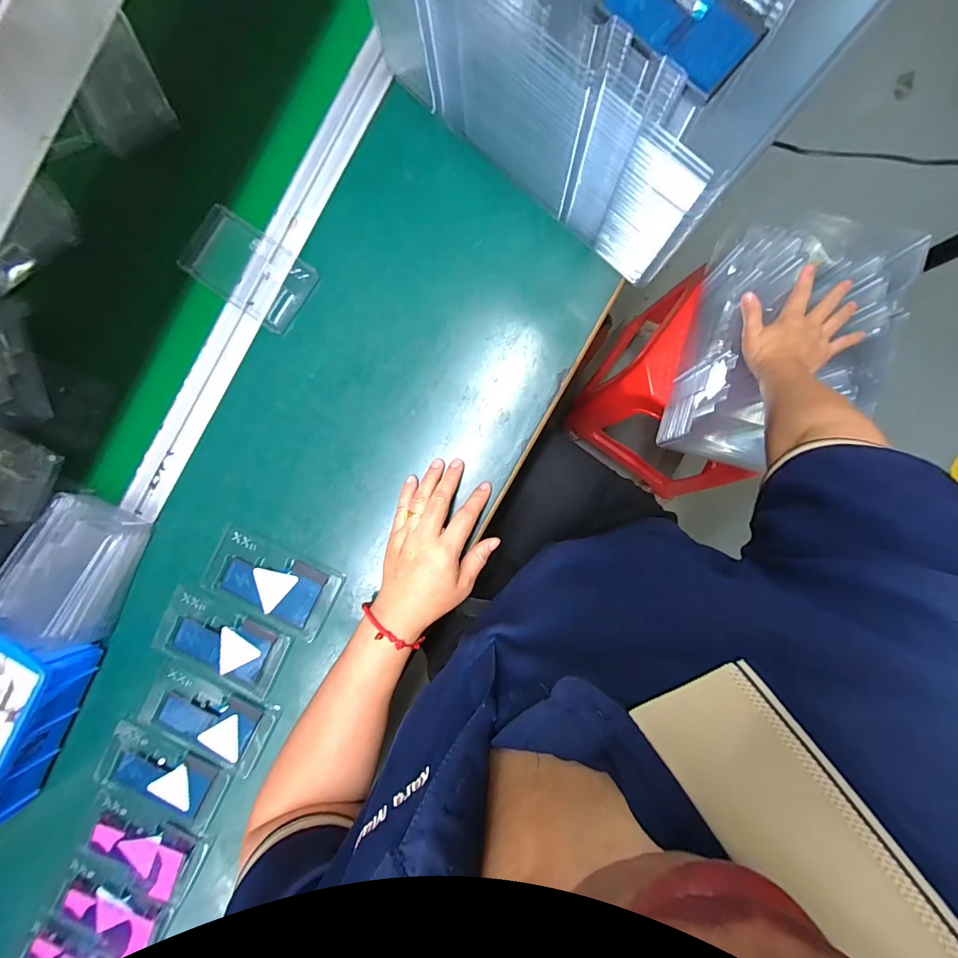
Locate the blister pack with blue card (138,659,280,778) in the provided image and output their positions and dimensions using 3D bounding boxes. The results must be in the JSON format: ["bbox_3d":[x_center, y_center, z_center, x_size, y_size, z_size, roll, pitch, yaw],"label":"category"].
[{"bbox_3d":[-0.278,0.242,0.416,0.127,0.014,0.078,26,91,3],"label":"blister pack with blue card"}]

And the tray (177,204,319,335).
[{"bbox_3d":[-0.232,-0.213,0.414,0.131,0.010,0.077,35,92,3],"label":"tray"}]

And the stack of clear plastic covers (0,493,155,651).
[{"bbox_3d":[-0.395,0.086,0.396,0.084,0.055,0.129,24,91,3],"label":"stack of clear plastic covers"}]

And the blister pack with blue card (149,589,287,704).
[{"bbox_3d":[-0.260,0.165,0.414,0.122,0.015,0.076,25,91,3],"label":"blister pack with blue card"}]

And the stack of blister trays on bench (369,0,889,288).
[{"bbox_3d":[0.103,-0.384,0.328,0.335,0.140,0.236,42,92,3],"label":"stack of blister trays on bench"}]

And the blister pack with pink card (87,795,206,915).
[{"bbox_3d":[-0.345,0.385,0.419,0.116,0.008,0.088,22,91,3],"label":"blister pack with pink card"}]

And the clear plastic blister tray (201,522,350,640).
[{"bbox_3d":[-0.210,0.108,0.410,0.128,0.006,0.079,24,91,3],"label":"clear plastic blister tray"}]

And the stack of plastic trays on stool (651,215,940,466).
[{"bbox_3d":[0.426,-0.173,0.595,0.226,0.135,0.283,14,91,3],"label":"stack of plastic trays on stool"}]

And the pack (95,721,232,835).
[{"bbox_3d":[-0.327,0.309,0.421,0.125,0.014,0.076,28,91,3],"label":"pack"}]

